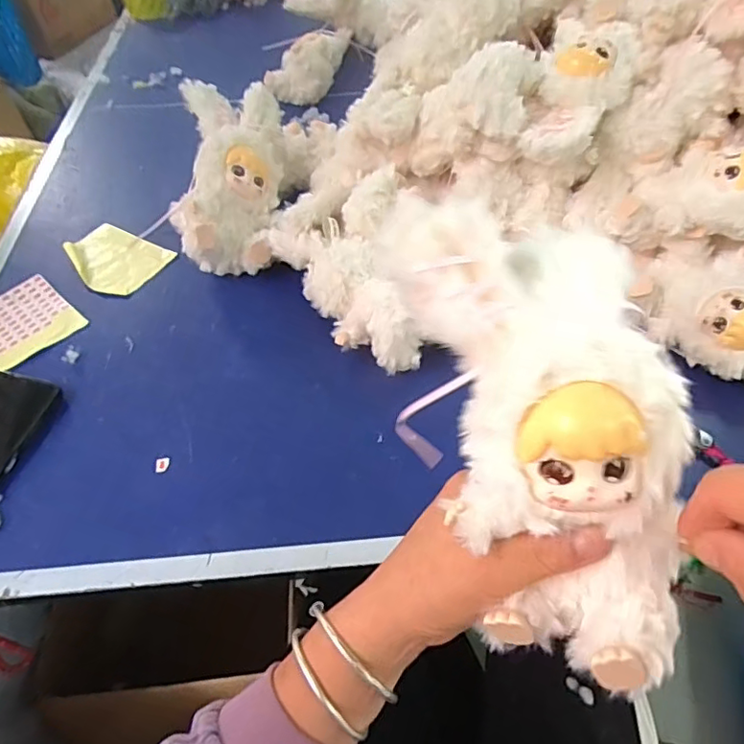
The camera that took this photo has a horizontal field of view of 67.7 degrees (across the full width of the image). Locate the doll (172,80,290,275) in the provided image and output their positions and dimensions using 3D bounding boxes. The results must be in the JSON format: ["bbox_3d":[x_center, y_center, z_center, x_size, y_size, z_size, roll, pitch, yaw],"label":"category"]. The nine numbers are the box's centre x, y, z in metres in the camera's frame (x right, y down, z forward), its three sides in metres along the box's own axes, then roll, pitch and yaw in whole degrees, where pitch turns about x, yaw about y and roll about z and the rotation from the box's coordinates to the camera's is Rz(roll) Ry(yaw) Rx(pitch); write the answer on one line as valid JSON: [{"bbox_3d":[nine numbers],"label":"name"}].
[{"bbox_3d":[-0.157,-0.225,0.616,0.102,0.076,0.224,2,73,3],"label":"doll"}]

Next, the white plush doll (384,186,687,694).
[{"bbox_3d":[0.091,0.018,0.257,0.125,0.074,0.226,-15,80,-10],"label":"white plush doll"}]

